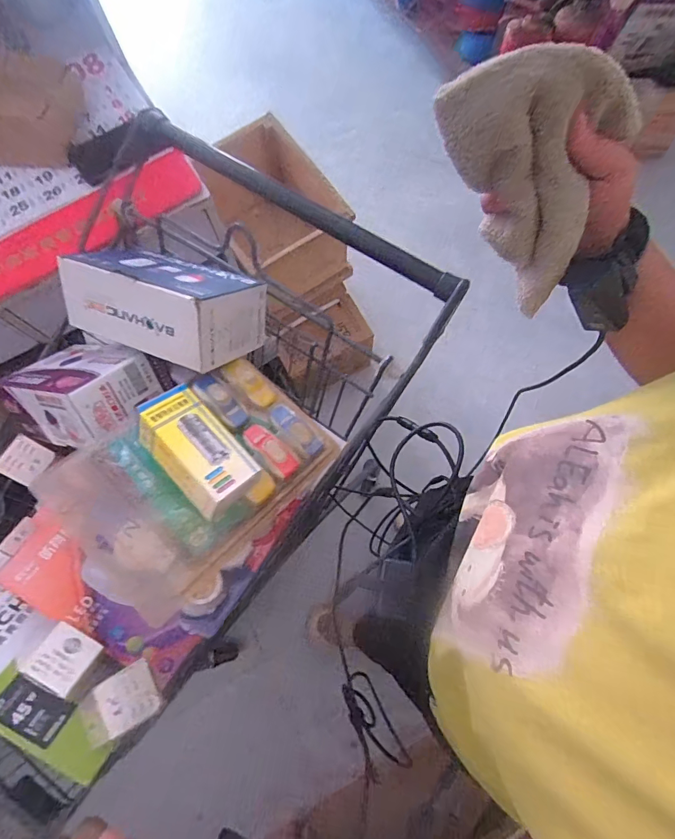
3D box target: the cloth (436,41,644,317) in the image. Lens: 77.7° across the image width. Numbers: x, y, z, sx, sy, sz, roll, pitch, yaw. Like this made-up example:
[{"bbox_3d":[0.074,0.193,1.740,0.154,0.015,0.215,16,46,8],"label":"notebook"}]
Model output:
[{"bbox_3d":[0.144,-0.184,0.307,0.131,0.133,0.092,41,79,11],"label":"cloth"}]

